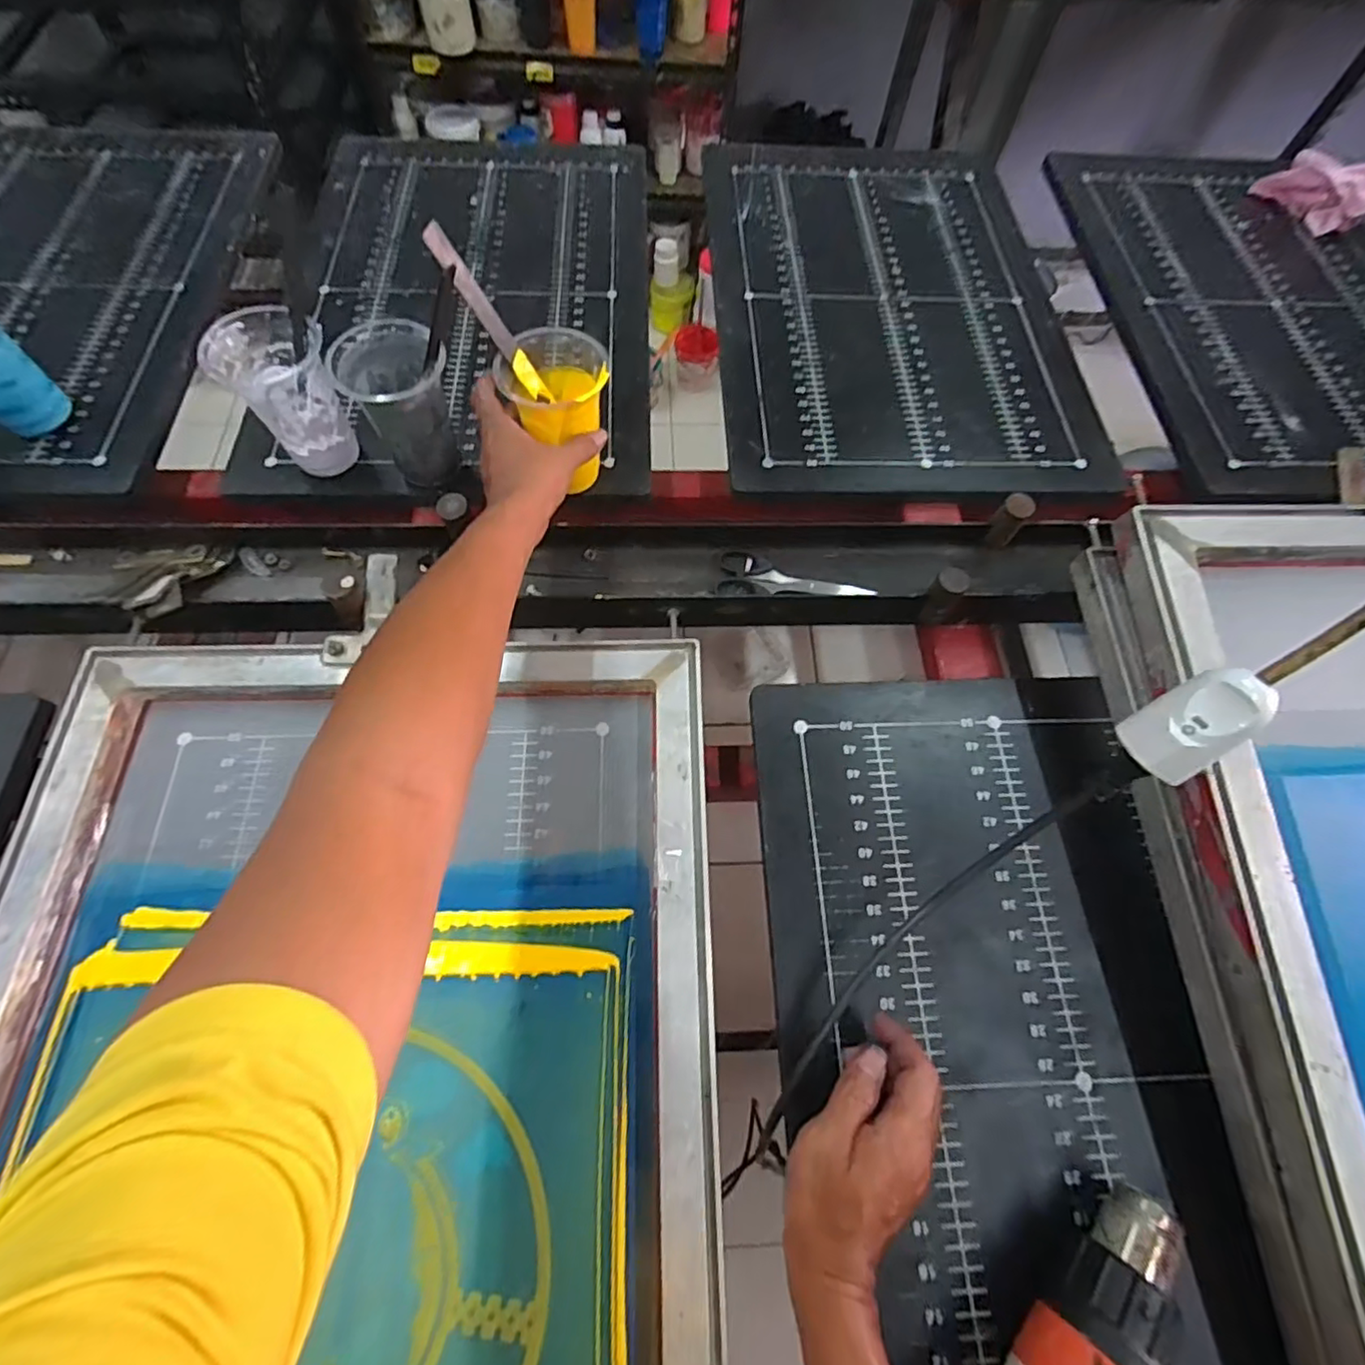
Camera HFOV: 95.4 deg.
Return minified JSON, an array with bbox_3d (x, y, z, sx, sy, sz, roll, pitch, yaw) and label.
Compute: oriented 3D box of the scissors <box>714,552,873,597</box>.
[{"bbox_3d":[0.099,-0.091,0.547,0.132,0.018,0.047,6,66,1],"label":"scissors"}]

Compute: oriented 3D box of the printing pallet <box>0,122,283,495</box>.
[{"bbox_3d":[-0.710,-0.458,0.679,0.402,0.021,0.603,-1,67,-3],"label":"printing pallet"}]

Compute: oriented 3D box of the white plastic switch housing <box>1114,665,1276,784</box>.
[{"bbox_3d":[0.273,0.023,0.328,0.065,0.026,0.041,-42,60,29],"label":"white plastic switch housing"}]

